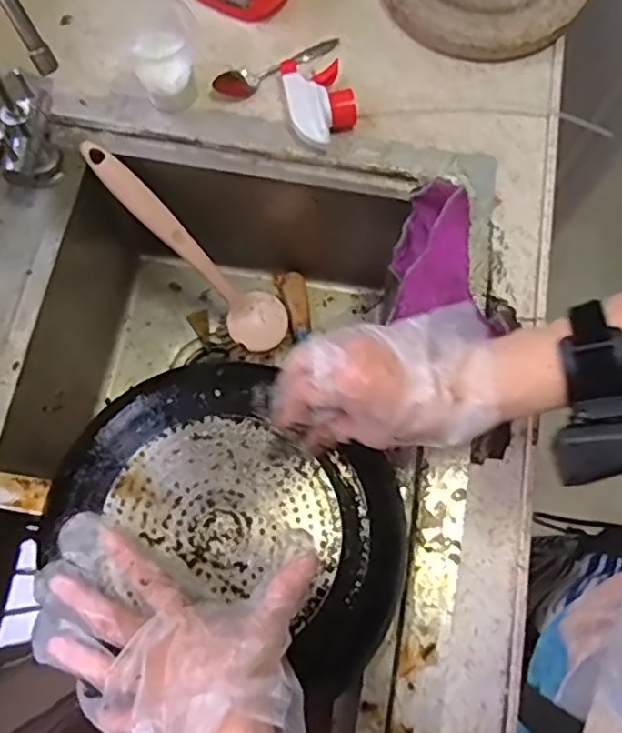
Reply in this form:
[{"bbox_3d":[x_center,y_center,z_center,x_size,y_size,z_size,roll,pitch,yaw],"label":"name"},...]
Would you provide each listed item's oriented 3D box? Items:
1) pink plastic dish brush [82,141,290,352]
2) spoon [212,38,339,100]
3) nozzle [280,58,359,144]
[{"bbox_3d":[-0.118,-0.114,0.656,0.264,0.027,0.058,46,71,-30],"label":"pink plastic dish brush"},{"bbox_3d":[-0.032,-0.284,0.620,0.130,0.021,0.026,-32,75,-12],"label":"spoon"},{"bbox_3d":[0.007,-0.241,0.603,0.056,0.030,0.092,-15,73,-7],"label":"nozzle"}]

